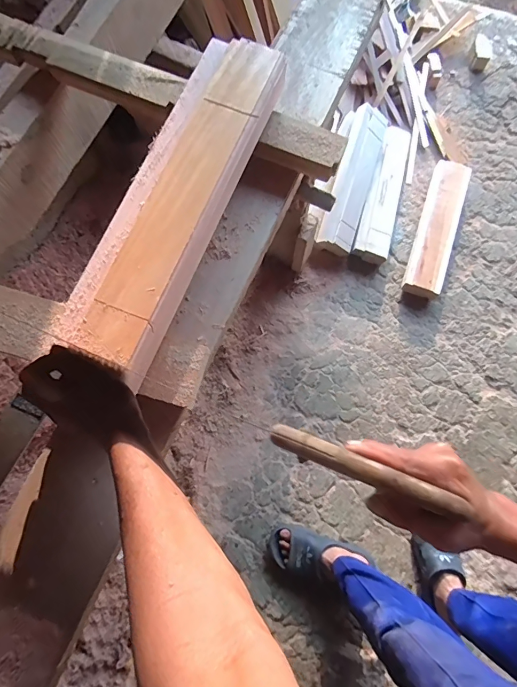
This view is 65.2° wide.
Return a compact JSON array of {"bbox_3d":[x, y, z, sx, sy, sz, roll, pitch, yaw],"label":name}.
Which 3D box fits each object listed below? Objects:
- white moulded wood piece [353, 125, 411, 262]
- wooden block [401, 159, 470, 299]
[{"bbox_3d":[0.427,-0.506,1.355,0.114,0.069,0.500,17,75,3],"label":"white moulded wood piece"},{"bbox_3d":[0.596,-0.384,1.327,0.123,0.075,0.496,20,76,4],"label":"wooden block"}]

